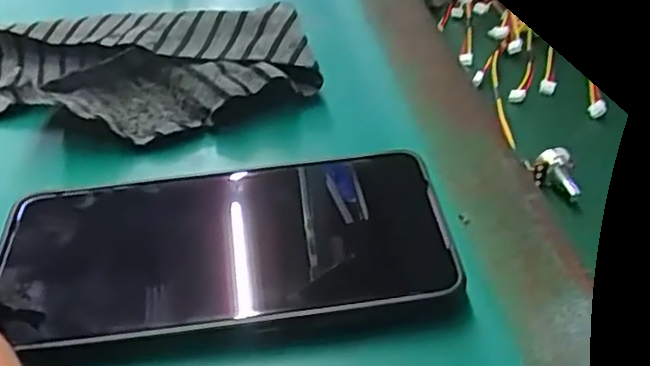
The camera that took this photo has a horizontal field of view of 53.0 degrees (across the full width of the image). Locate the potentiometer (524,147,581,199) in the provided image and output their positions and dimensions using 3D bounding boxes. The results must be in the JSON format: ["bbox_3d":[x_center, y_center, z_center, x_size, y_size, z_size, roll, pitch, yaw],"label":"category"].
[{"bbox_3d":[0.102,-0.004,0.289,0.019,0.011,0.021,-14,43,-14],"label":"potentiometer"}]

